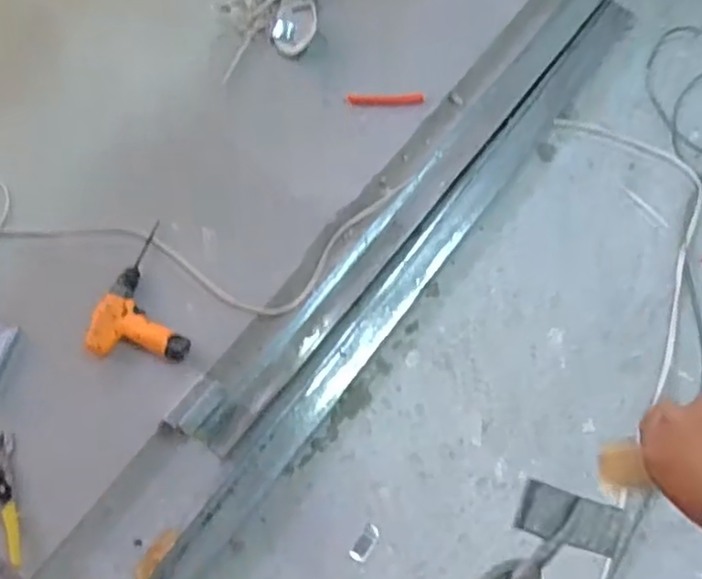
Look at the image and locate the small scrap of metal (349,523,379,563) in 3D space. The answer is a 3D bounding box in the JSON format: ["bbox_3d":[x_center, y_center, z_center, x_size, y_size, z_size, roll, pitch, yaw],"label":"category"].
[{"bbox_3d":[0.027,0.477,1.283,0.032,0.007,0.070,34,74,11],"label":"small scrap of metal"}]

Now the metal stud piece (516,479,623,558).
[{"bbox_3d":[0.128,0.134,0.400,0.067,0.009,0.028,20,70,-17],"label":"metal stud piece"}]

